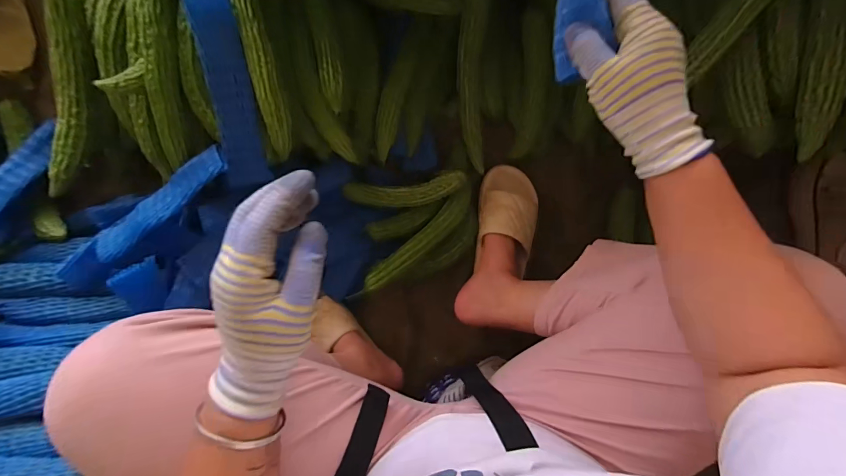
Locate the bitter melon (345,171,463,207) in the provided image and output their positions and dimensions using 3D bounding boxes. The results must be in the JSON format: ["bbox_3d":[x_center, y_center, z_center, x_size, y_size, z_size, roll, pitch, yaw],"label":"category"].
[{"bbox_3d":[-0.029,-0.076,0.663,0.191,0.054,0.046,-7,92,0],"label":"bitter melon"}]

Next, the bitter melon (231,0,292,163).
[{"bbox_3d":[-0.220,-0.247,0.538,0.044,0.055,0.270,-11,92,0],"label":"bitter melon"}]

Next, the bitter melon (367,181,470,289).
[{"bbox_3d":[0.002,0.005,0.663,0.230,0.064,0.046,-44,91,1],"label":"bitter melon"}]

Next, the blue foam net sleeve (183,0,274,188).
[{"bbox_3d":[-0.258,-0.191,0.532,0.054,0.025,0.239,-6,108,0],"label":"blue foam net sleeve"}]

